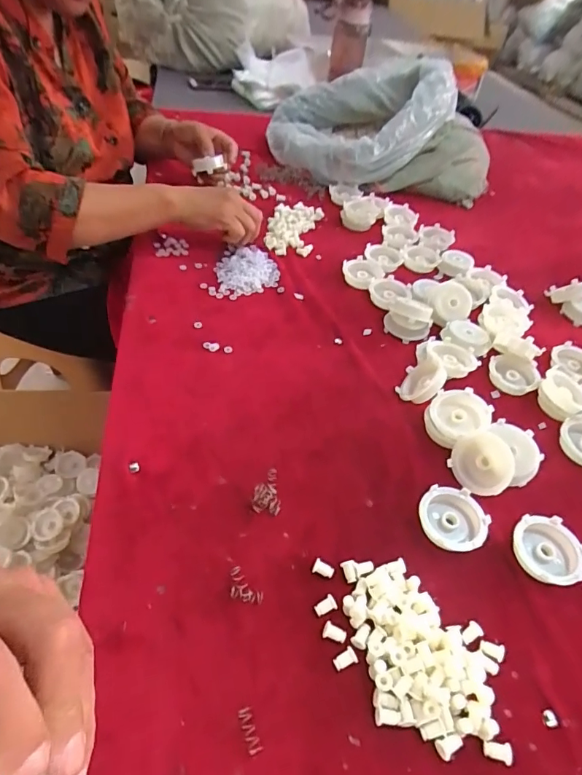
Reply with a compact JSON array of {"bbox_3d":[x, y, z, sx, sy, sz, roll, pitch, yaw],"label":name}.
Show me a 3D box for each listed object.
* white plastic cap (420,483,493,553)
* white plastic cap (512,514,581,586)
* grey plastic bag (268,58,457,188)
[{"bbox_3d":[0.143,0.115,0.403,0.054,0.011,0.056,3,48,-3],"label":"white plastic cap"},{"bbox_3d":[0.221,0.139,0.391,0.056,0.010,0.059,3,48,-3],"label":"white plastic cap"},{"bbox_3d":[0.130,-0.542,0.914,0.313,0.152,0.306,-33,59,-30],"label":"grey plastic bag"}]

